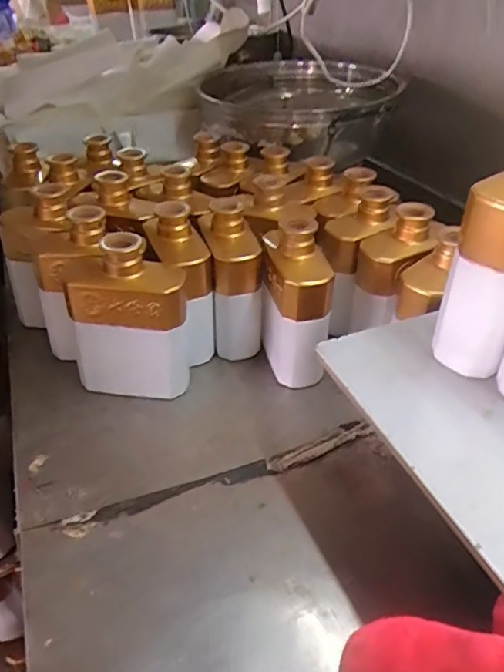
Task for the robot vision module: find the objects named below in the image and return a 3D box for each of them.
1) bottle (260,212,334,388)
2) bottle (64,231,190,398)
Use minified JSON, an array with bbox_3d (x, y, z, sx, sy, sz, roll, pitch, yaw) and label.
[{"bbox_3d":[0.045,-0.036,0.539,0.063,0.173,0.097,-1,36,-2],"label":"bottle"},{"bbox_3d":[-0.122,-0.015,0.512,0.126,0.163,0.058,5,36,5],"label":"bottle"}]

